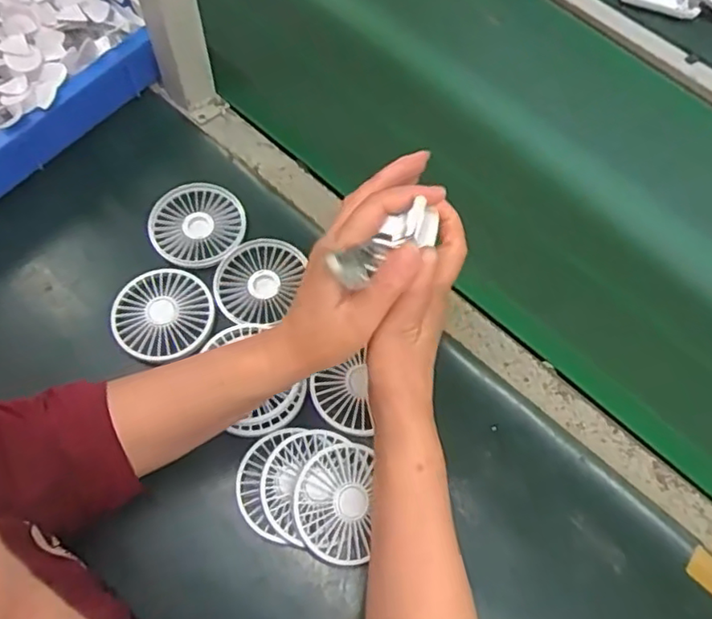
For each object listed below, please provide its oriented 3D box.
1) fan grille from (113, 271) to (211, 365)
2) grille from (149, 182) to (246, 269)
[{"bbox_3d":[-0.174,0.004,0.551,0.085,0.010,0.086,1,66,-2],"label":"fan grille"},{"bbox_3d":[-0.152,-0.081,0.593,0.087,0.008,0.089,1,66,-2],"label":"grille"}]

